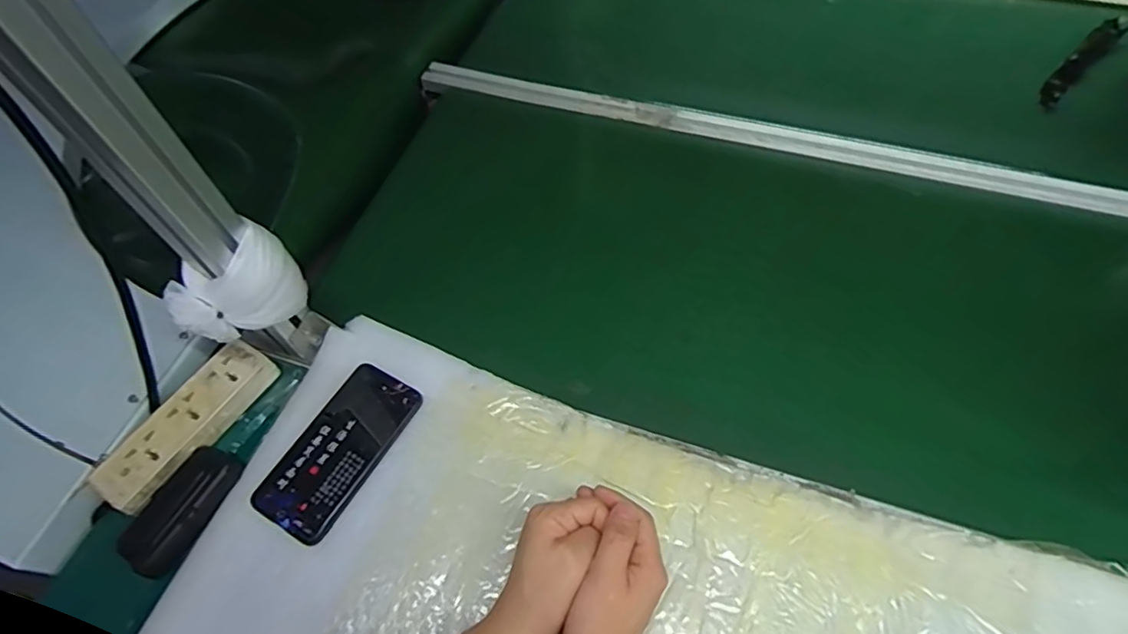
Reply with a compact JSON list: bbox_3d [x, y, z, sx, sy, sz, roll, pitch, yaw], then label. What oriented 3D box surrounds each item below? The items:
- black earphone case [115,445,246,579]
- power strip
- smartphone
[{"bbox_3d":[-0.334,0.164,0.515,0.056,0.020,0.108,22,62,16],"label":"black earphone case"},{"bbox_3d":[-0.350,0.098,0.554,0.054,0.026,0.169,26,63,18],"label":"power strip"},{"bbox_3d":[-0.203,0.118,0.535,0.077,0.006,0.154,26,64,16],"label":"smartphone"}]

